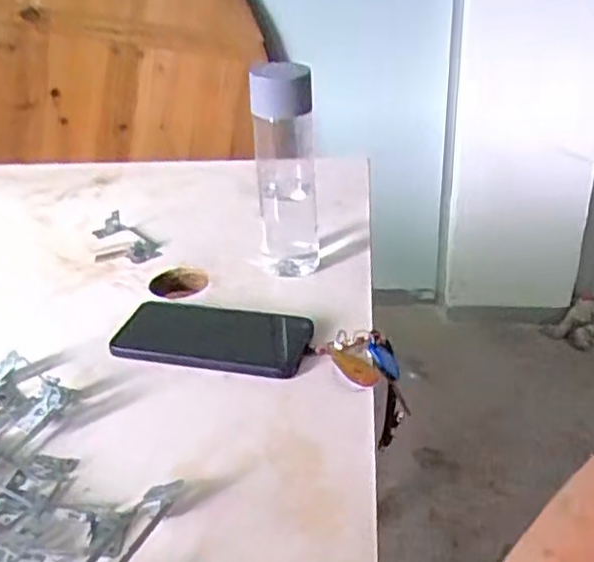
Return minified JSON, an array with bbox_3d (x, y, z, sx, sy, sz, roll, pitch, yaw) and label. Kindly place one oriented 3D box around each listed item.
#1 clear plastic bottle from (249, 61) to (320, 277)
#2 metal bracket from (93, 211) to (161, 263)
[{"bbox_3d":[-0.011,-0.114,0.699,0.059,0.193,0.070,-1,29,1],"label":"clear plastic bottle"},{"bbox_3d":[-0.191,-0.050,0.793,0.068,0.023,0.090,-10,30,-14],"label":"metal bracket"}]

